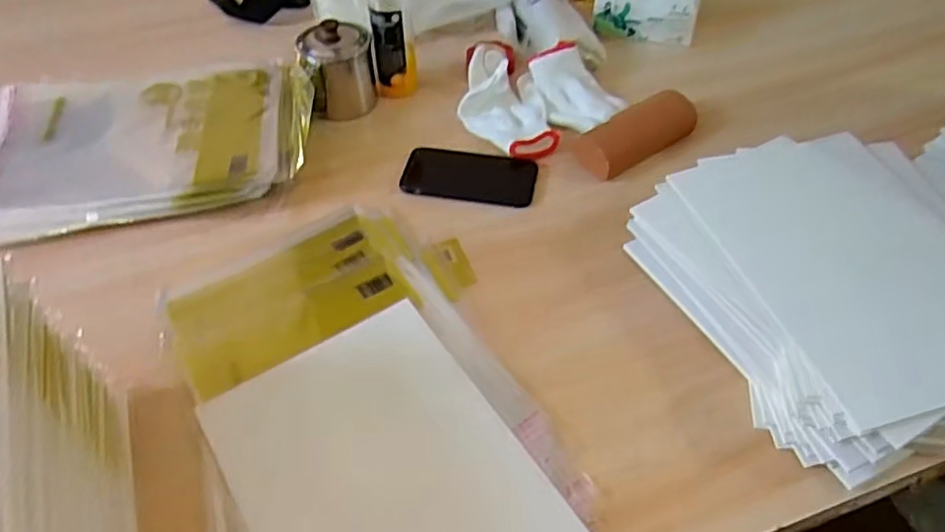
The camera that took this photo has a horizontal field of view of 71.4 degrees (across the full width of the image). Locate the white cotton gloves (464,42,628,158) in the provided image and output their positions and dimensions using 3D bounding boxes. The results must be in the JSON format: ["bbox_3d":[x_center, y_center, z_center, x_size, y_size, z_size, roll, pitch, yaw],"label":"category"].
[{"bbox_3d":[0.068,-0.219,0.826,0.171,0.056,0.202,-29,56,-25],"label":"white cotton gloves"}]

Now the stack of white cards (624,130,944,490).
[{"bbox_3d":[0.323,0.023,0.598,0.281,0.099,0.322,-6,50,-7],"label":"stack of white cards"}]

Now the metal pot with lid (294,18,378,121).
[{"bbox_3d":[-0.170,-0.255,0.829,0.088,0.116,0.086,-9,50,-9],"label":"metal pot with lid"}]

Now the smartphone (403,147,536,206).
[{"bbox_3d":[-0.002,-0.106,0.754,0.148,0.008,0.080,8,49,5],"label":"smartphone"}]

